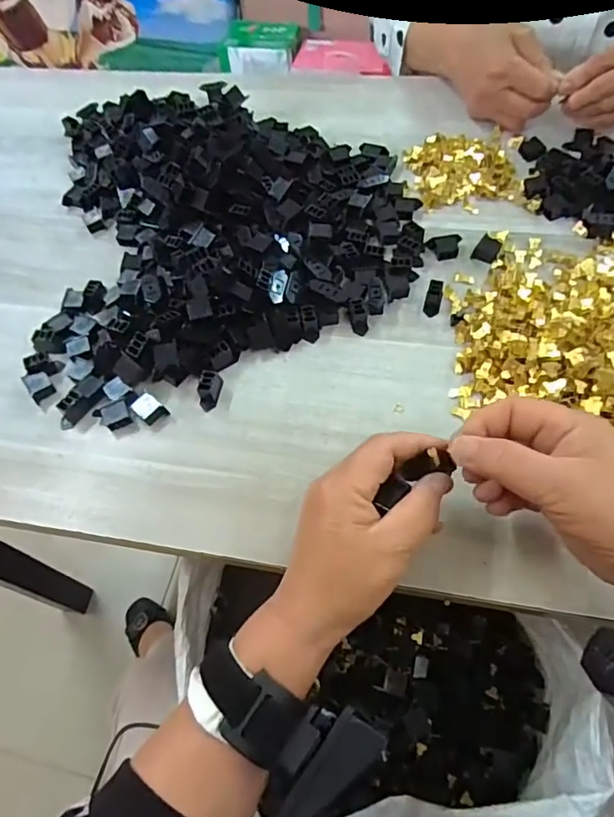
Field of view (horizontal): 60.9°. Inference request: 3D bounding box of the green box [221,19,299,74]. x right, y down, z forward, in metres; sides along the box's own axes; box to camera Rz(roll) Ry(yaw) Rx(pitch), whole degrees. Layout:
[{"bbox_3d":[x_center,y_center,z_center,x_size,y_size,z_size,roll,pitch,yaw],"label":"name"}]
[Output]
[{"bbox_3d":[-0.131,-1.010,1.461,0.213,0.069,0.152,8,59,9],"label":"green box"}]

